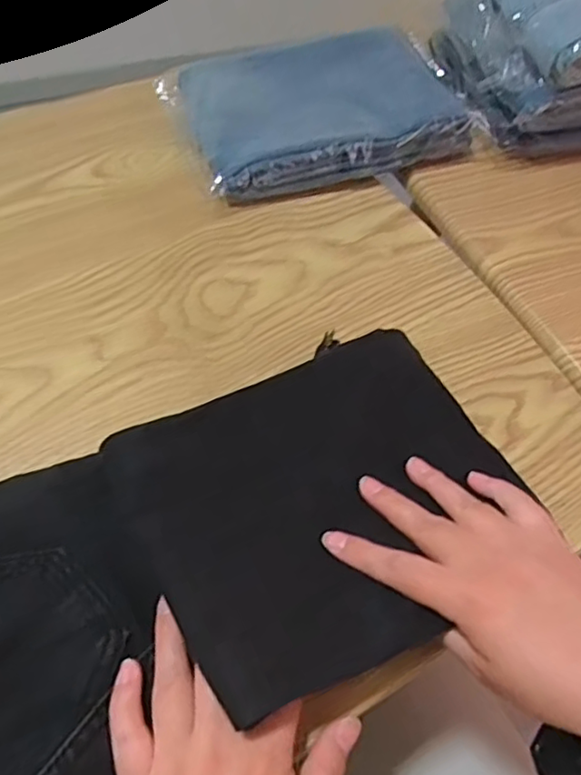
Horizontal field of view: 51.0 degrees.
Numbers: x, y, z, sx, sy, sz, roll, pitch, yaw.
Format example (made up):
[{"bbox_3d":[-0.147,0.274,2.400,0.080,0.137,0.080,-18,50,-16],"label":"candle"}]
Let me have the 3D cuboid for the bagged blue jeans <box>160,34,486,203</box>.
[{"bbox_3d":[0.036,-0.269,0.561,0.270,0.073,0.183,-14,57,-14],"label":"bagged blue jeans"}]

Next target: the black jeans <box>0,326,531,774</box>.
[{"bbox_3d":[-0.086,0.100,0.302,0.442,0.043,0.178,-24,60,-21],"label":"black jeans"}]

